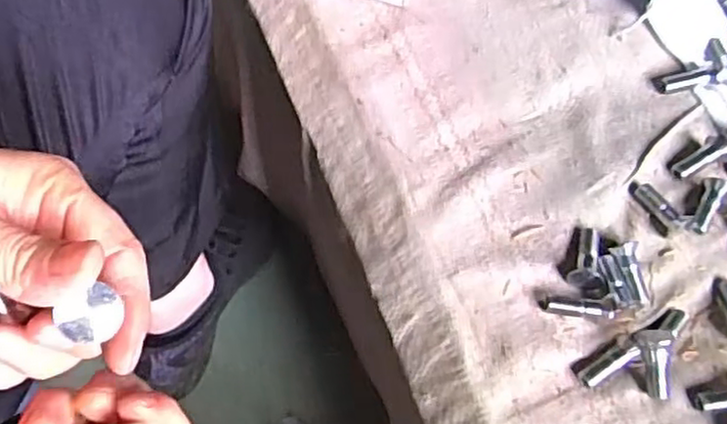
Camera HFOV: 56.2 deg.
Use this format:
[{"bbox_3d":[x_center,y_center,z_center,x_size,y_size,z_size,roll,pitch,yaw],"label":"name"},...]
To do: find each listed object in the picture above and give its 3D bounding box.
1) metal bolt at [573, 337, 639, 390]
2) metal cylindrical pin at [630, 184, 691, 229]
[{"bbox_3d":[0.134,0.081,0.373,0.036,0.011,0.015,-26,71,-15],"label":"metal bolt"},{"bbox_3d":[0.181,-0.004,0.415,0.011,0.011,0.041,-36,74,-18],"label":"metal cylindrical pin"}]

